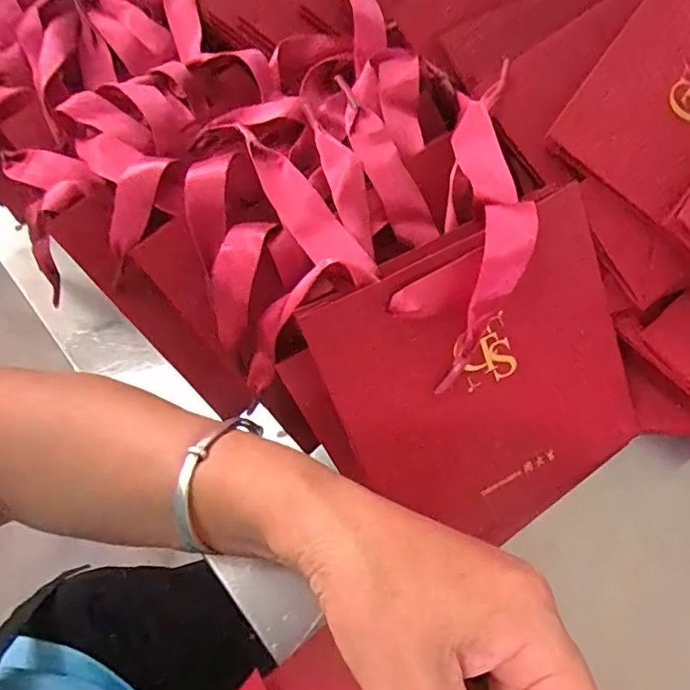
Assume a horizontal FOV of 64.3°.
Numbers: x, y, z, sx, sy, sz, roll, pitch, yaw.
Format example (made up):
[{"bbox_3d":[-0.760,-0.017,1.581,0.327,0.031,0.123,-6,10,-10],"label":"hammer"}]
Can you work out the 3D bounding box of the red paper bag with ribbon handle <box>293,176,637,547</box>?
[{"bbox_3d":[0.067,0.023,0.249,0.129,0.152,0.016,-29,24,-5],"label":"red paper bag with ribbon handle"}]

